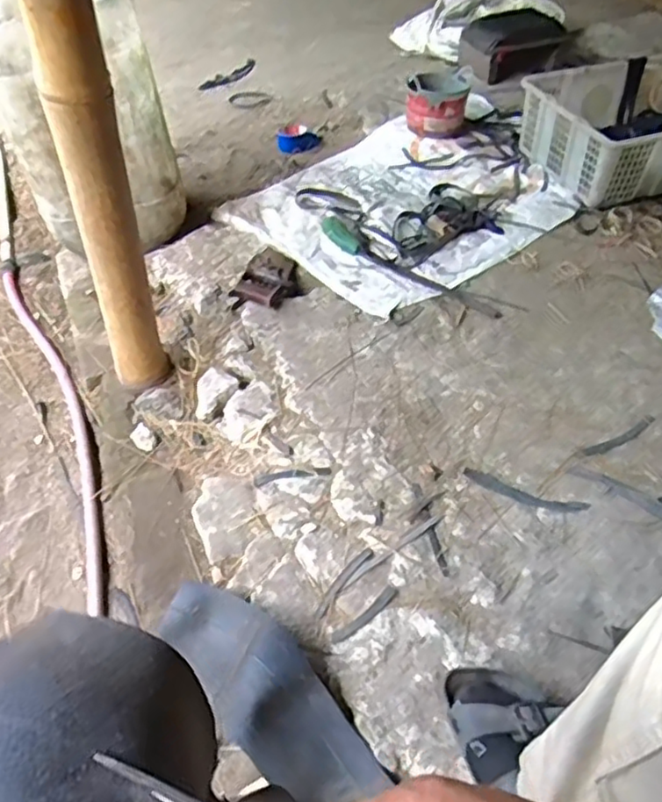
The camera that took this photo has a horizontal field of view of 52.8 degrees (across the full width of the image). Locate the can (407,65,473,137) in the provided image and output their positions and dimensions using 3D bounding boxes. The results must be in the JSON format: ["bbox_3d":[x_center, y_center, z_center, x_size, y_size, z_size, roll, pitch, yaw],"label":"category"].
[{"bbox_3d":[0.248,-0.697,1.562,0.142,0.116,0.151,8,48,8],"label":"can"}]

